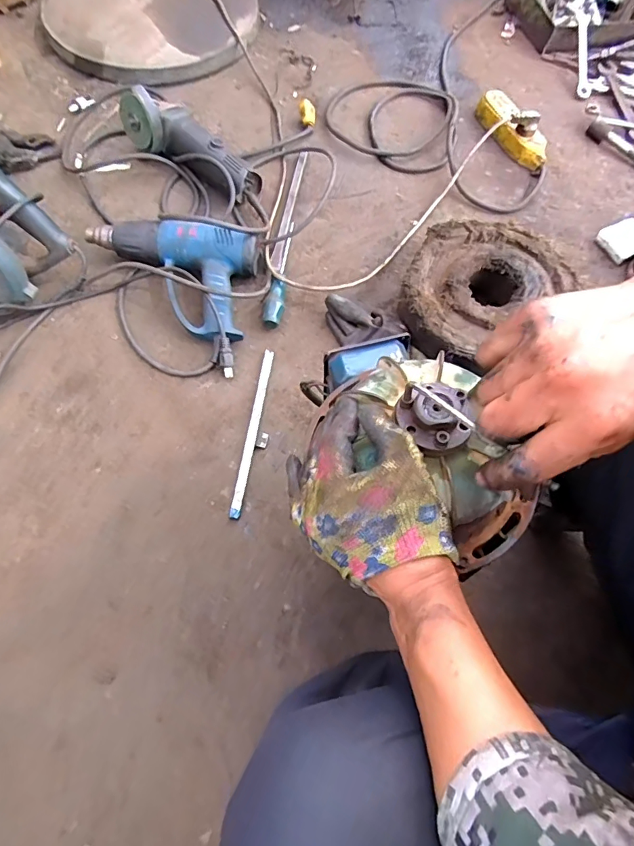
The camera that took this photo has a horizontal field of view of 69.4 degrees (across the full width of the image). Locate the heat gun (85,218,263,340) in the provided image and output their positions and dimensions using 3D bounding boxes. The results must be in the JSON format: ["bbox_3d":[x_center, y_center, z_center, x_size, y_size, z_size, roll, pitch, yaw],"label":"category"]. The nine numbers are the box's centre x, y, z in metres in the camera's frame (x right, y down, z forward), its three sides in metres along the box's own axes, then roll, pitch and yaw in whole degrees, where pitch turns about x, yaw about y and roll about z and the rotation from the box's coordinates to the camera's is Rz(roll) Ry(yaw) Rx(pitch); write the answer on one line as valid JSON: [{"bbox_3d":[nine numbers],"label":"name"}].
[{"bbox_3d":[-0.229,-0.234,0.699,0.262,0.085,0.185,8,67,-2],"label":"heat gun"}]

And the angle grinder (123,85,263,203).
[{"bbox_3d":[-0.221,-0.484,0.798,0.268,0.102,0.093,41,72,12],"label":"angle grinder"}]

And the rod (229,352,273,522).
[{"bbox_3d":[-0.092,0.010,0.649,0.016,0.015,0.248,9,69,1],"label":"rod"}]

